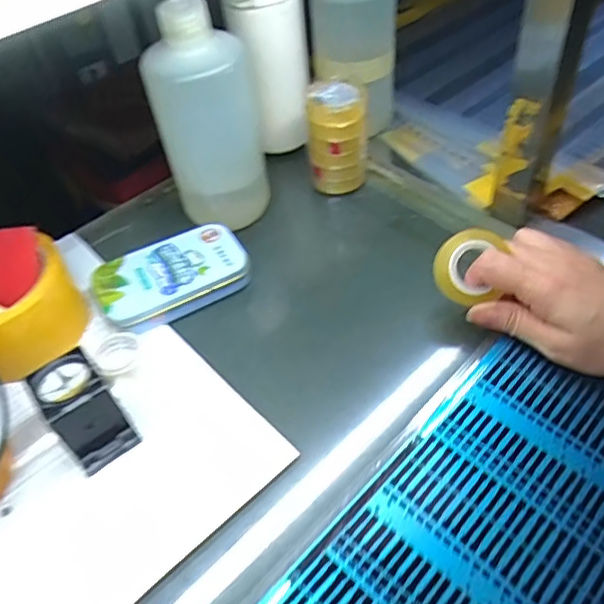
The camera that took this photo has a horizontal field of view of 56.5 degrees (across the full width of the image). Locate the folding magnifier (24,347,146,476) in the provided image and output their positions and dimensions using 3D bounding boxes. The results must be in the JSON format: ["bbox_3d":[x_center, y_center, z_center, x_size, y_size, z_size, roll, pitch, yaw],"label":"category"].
[{"bbox_3d":[-0.131,0.065,0.337,0.036,0.050,0.053,-33,53,-21],"label":"folding magnifier"}]

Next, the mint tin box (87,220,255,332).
[{"bbox_3d":[-0.096,-0.018,0.419,0.107,0.023,0.063,-25,51,-16],"label":"mint tin box"}]

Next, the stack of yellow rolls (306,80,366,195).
[{"bbox_3d":[0.030,-0.135,0.465,0.048,0.081,0.043,-3,48,4],"label":"stack of yellow rolls"}]

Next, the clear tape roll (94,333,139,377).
[{"bbox_3d":[-0.127,0.038,0.381,0.028,0.011,0.034,0,49,6],"label":"clear tape roll"}]

